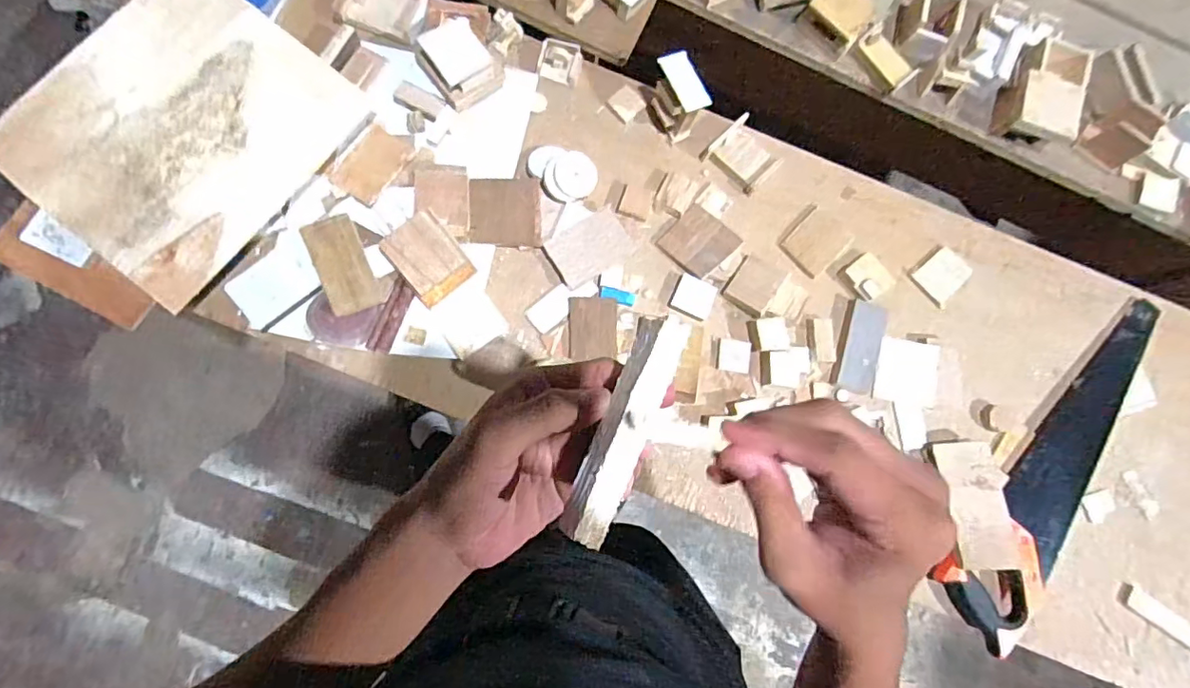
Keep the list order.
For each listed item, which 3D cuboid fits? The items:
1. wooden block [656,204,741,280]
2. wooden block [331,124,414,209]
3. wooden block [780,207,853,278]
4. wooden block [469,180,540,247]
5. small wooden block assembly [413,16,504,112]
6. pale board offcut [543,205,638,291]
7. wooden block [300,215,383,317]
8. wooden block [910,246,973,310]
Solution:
[{"bbox_3d":[0.140,-0.136,0.742,0.080,0.012,0.082,43,81,4],"label":"wooden block"},{"bbox_3d":[-0.282,-0.234,0.710,0.068,0.012,0.106,36,80,2],"label":"wooden block"},{"bbox_3d":[0.304,-0.141,0.760,0.084,0.006,0.068,-43,86,-9],"label":"wooden block"},{"bbox_3d":[-0.116,-0.172,0.723,0.093,0.012,0.086,1,81,-4],"label":"wooden block"},{"bbox_3d":[-0.177,-0.362,0.726,0.085,0.059,0.093,-37,85,-9],"label":"small wooden block assembly"},{"bbox_3d":[-0.006,-0.126,0.720,0.102,0.010,0.071,-32,84,-8],"label":"pale board offcut"},{"bbox_3d":[-0.304,-0.096,0.666,0.056,0.017,0.116,-22,87,-14],"label":"wooden block"},{"bbox_3d":[0.480,-0.095,0.771,0.073,0.007,0.065,-44,86,-9],"label":"wooden block"}]

